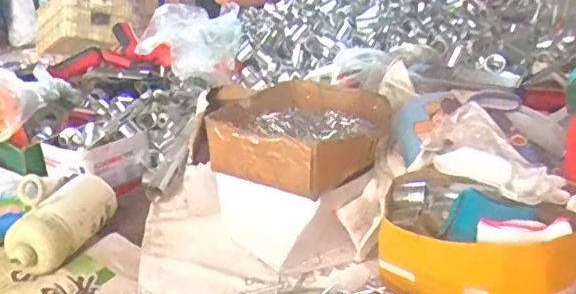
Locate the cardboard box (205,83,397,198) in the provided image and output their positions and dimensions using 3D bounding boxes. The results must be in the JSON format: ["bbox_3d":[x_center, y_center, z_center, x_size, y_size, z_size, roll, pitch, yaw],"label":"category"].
[{"bbox_3d":[0.017,-0.019,0.651,0.177,0.058,0.170,12,26,35],"label":"cardboard box"}]

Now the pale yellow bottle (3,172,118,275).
[{"bbox_3d":[-0.256,0.085,0.669,0.060,0.073,0.144,2,21,16],"label":"pale yellow bottle"}]

